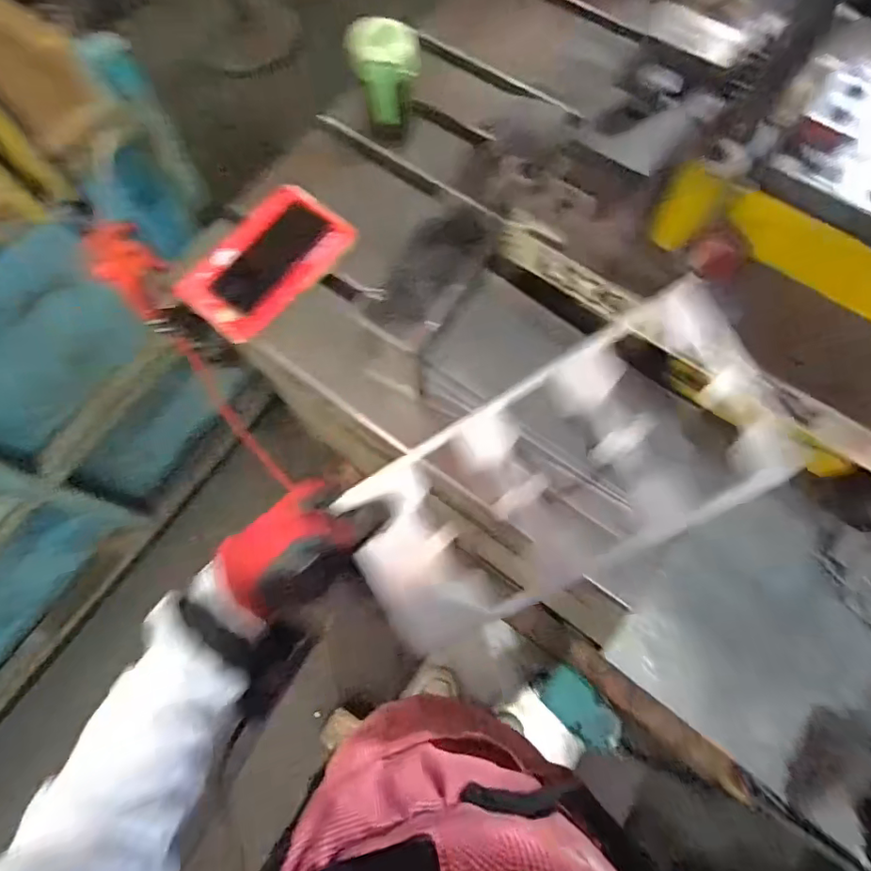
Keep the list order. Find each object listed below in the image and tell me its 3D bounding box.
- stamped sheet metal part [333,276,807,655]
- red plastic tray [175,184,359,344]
[{"bbox_3d":[0.069,0.031,0.336,0.261,0.013,0.121,-33,89,15],"label":"stamped sheet metal part"},{"bbox_3d":[-0.206,-0.213,0.671,0.203,0.032,0.126,-42,75,-12],"label":"red plastic tray"}]

